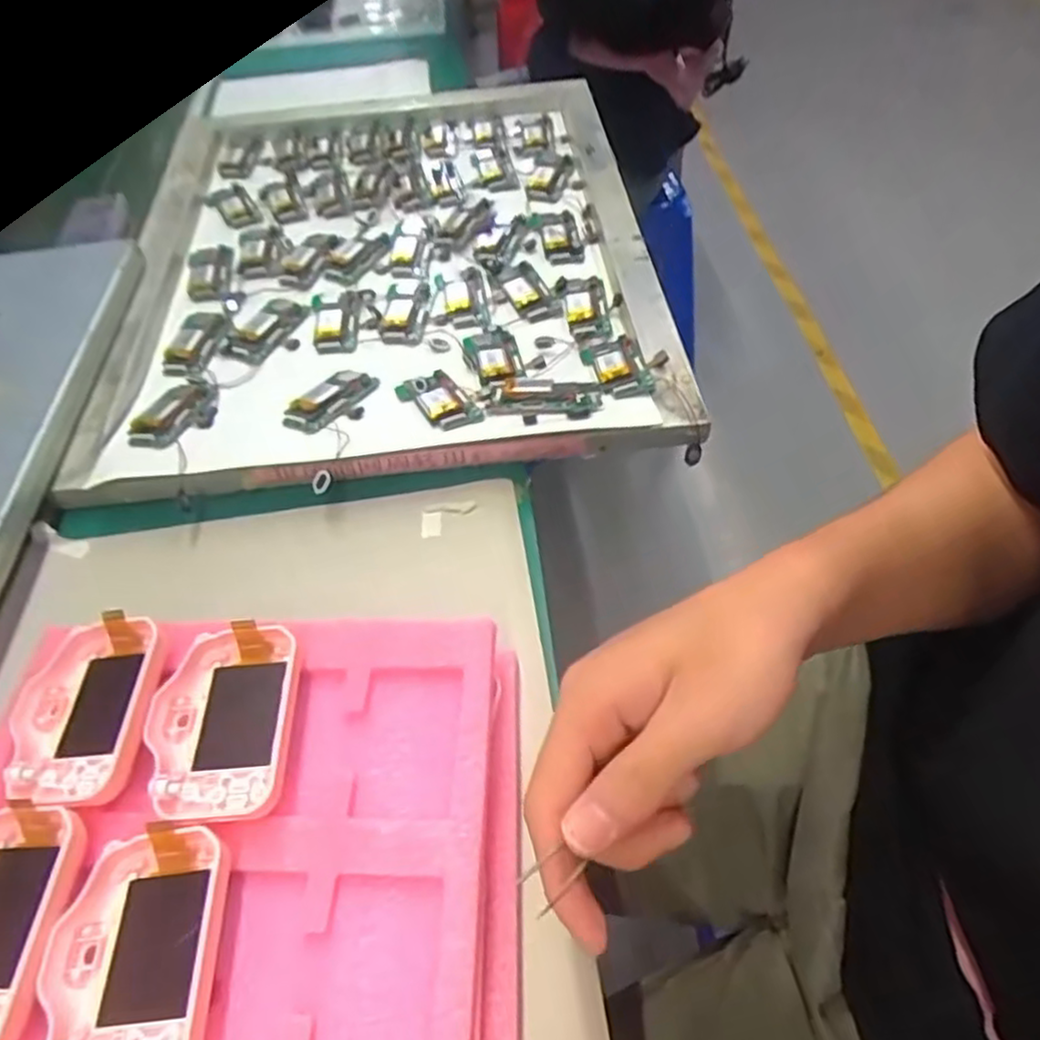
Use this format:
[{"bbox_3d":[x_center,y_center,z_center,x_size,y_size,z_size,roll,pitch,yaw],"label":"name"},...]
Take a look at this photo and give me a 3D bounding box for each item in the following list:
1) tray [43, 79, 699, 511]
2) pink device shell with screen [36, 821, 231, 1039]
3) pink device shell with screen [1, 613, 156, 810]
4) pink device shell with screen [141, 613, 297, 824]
[{"bbox_3d":[-0.108,-0.244,0.608,0.410,0.031,0.520,-7,51,1],"label":"tray"},{"bbox_3d":[-0.142,0.159,0.263,0.059,0.015,0.084,-6,51,2],"label":"pink device shell with screen"},{"bbox_3d":[-0.198,0.084,0.323,0.056,0.012,0.082,-4,51,3],"label":"pink device shell with screen"},{"bbox_3d":[-0.131,0.088,0.316,0.058,0.017,0.082,-3,51,4],"label":"pink device shell with screen"}]

